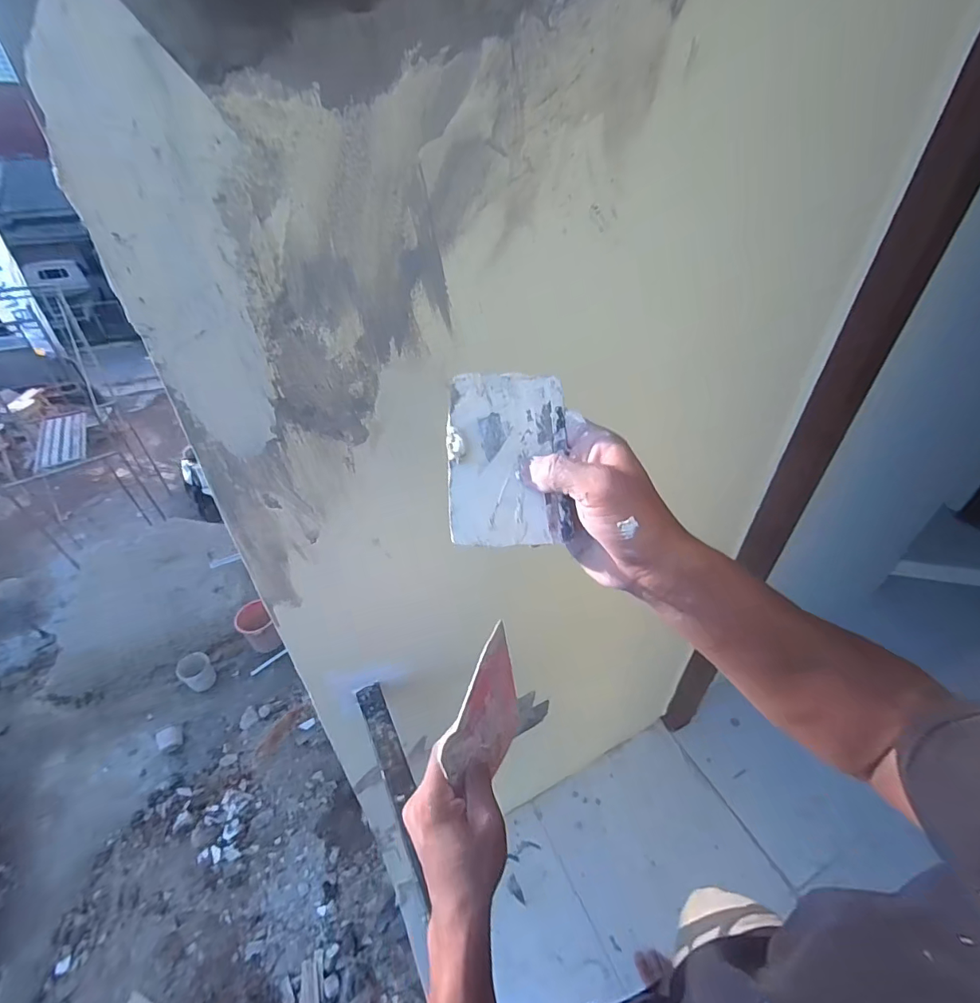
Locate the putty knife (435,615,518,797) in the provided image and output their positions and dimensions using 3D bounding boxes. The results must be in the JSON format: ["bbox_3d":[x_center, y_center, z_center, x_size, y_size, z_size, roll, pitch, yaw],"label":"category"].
[{"bbox_3d":[-0.002,0.209,0.431,0.007,0.162,0.121,7,38,24],"label":"putty knife"}]

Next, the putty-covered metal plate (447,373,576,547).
[{"bbox_3d":[0.013,-0.030,0.309,0.081,0.005,0.116,-2,79,-14],"label":"putty-covered metal plate"}]

